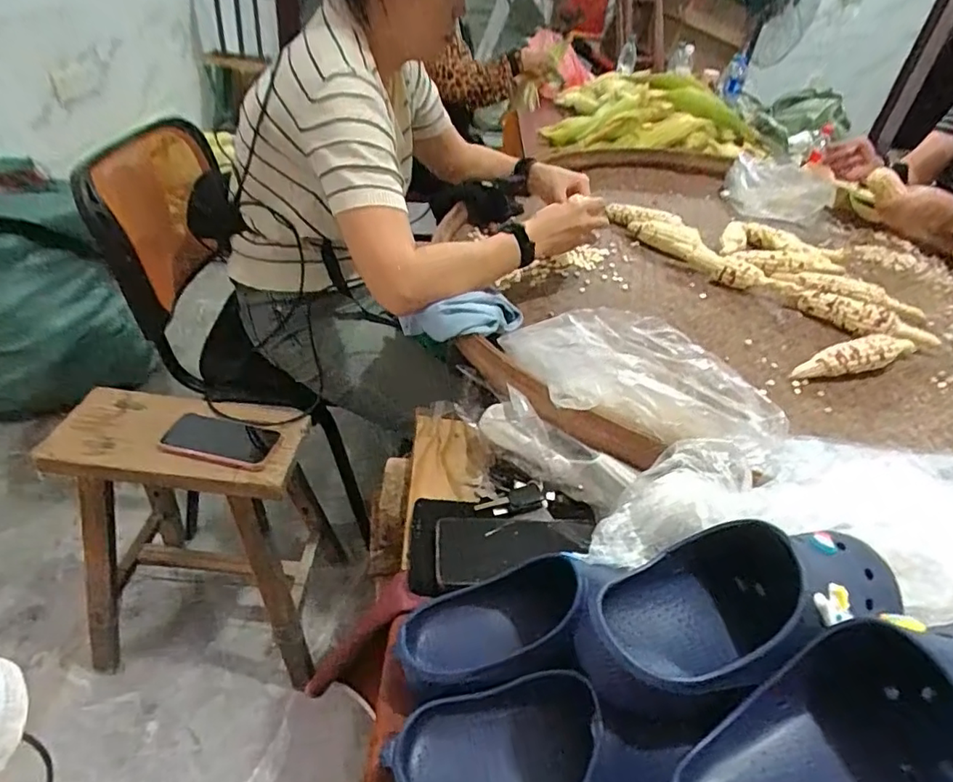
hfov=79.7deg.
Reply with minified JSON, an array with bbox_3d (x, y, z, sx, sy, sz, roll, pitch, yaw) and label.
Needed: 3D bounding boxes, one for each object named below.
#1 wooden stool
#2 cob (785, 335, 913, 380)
[{"bbox_3d":[-0.465,0.260,0.994,0.376,0.491,0.271,7,39,-1],"label":"wooden stool"},{"bbox_3d":[0.600,-0.053,0.889,0.255,0.044,0.047,-10,42,-21],"label":"cob"}]

